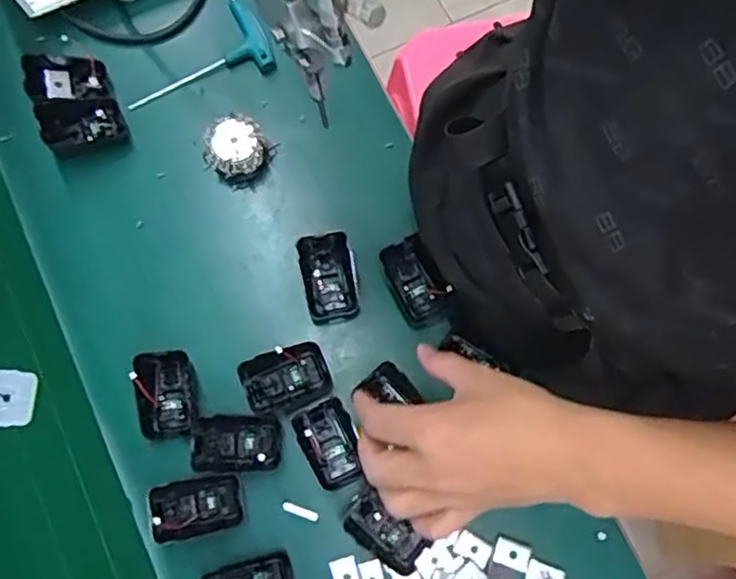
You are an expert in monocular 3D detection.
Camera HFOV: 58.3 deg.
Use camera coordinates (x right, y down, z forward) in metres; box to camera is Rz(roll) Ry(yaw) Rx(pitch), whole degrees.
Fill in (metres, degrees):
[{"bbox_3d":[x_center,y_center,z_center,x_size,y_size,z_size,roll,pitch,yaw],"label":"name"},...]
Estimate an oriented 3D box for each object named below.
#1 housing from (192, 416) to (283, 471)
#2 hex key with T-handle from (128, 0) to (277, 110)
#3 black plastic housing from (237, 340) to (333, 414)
[{"bbox_3d":[-0.106,0.122,0.521,0.069,0.024,0.042,-1,76,-1],"label":"housing"},{"bbox_3d":[-0.164,-0.221,0.610,0.137,0.018,0.081,-22,77,-6],"label":"hex key with T-handle"},{"bbox_3d":[-0.067,0.073,0.539,0.067,0.034,0.048,-18,77,-5],"label":"black plastic housing"}]

